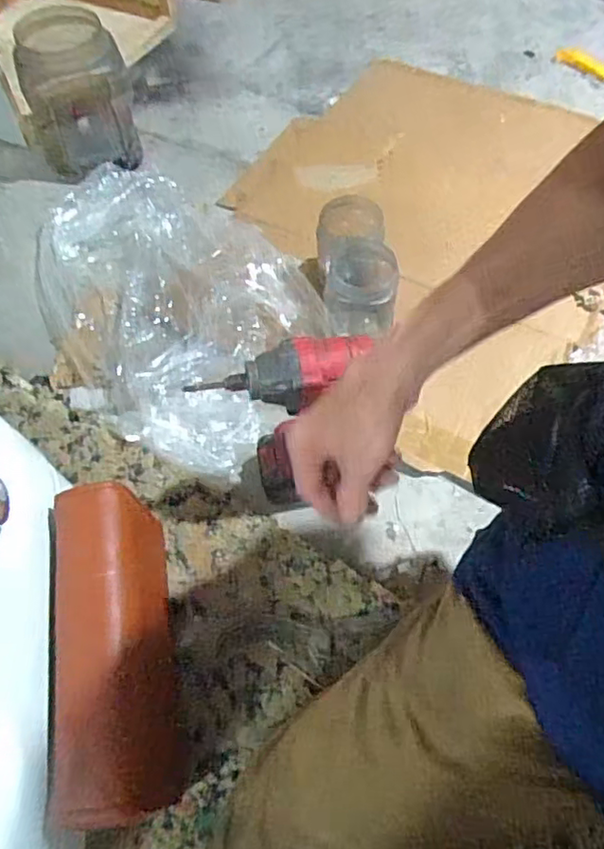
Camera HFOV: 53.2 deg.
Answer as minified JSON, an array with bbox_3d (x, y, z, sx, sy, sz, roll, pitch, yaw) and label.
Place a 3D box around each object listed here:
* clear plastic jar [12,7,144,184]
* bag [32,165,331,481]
[{"bbox_3d":[-0.383,-0.548,1.029,0.181,0.201,0.187,-18,61,-10],"label":"clear plastic jar"},{"bbox_3d":[-0.211,-0.206,0.890,0.357,0.085,0.598,-33,65,-18],"label":"bag"}]

